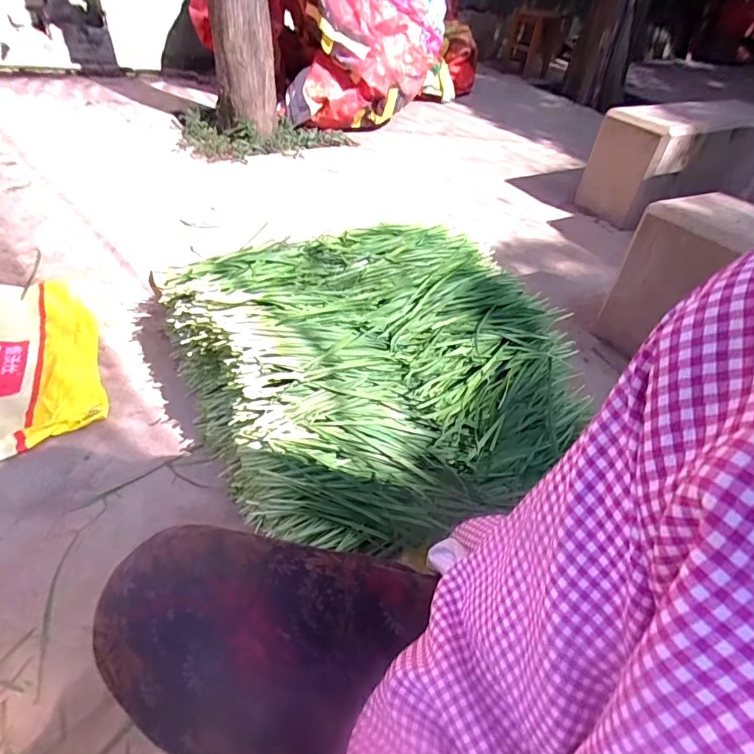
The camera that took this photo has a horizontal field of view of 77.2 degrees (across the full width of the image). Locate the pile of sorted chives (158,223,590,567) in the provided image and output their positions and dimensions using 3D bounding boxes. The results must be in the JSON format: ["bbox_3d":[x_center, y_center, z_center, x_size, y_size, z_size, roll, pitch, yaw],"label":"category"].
[{"bbox_3d":[0.026,-0.026,0.853,0.621,0.241,0.551,-21,48,-27],"label":"pile of sorted chives"}]

